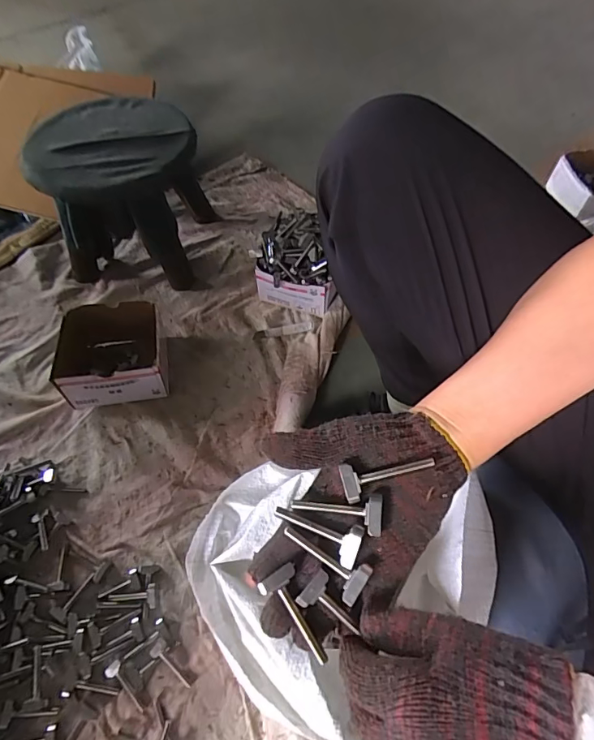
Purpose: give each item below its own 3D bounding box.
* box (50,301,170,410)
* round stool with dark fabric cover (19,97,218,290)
[{"bbox_3d":[-0.279,-0.024,0.702,0.142,0.088,0.133,-9,58,-3],"label":"box"},{"bbox_3d":[-0.292,-0.304,0.801,0.228,0.225,0.236,-1,58,2],"label":"round stool with dark fabric cover"}]

